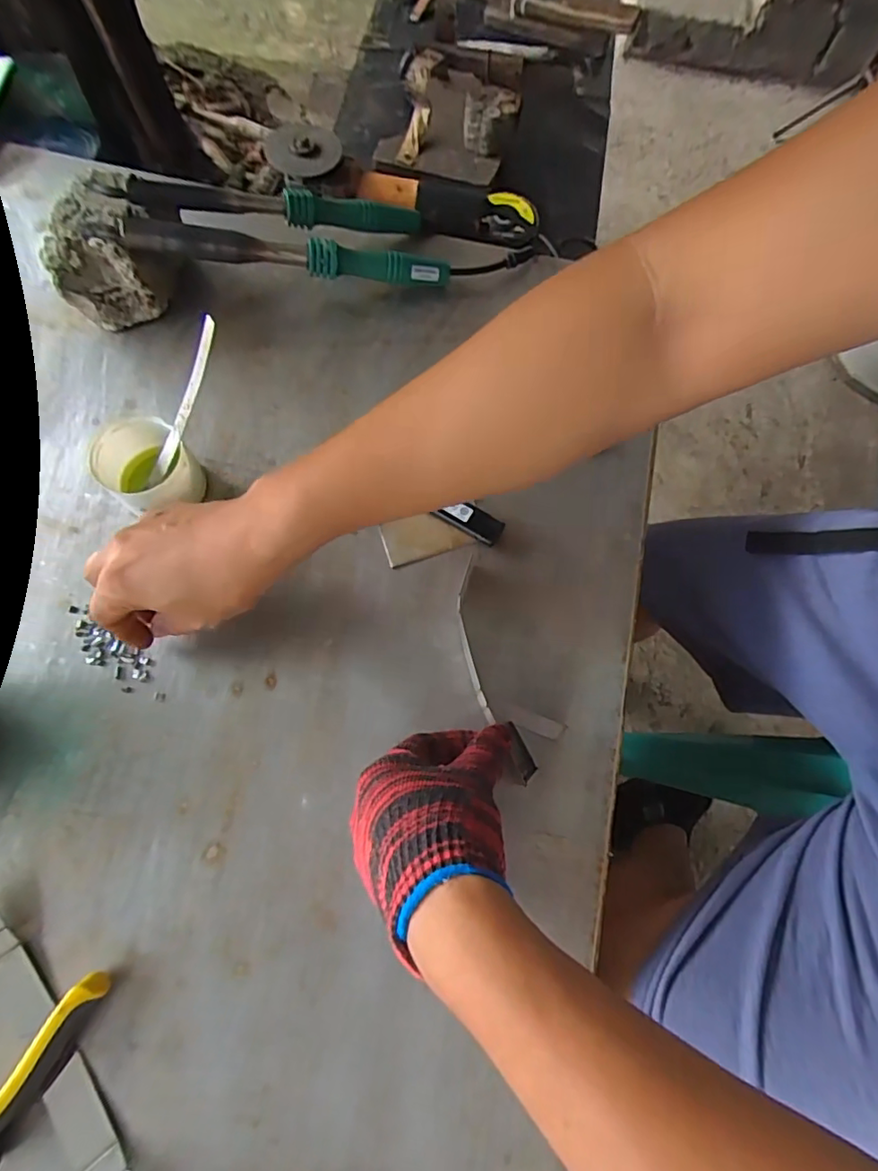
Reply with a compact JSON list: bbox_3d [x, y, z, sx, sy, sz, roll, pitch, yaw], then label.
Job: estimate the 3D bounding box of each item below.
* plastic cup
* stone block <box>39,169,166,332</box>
[{"bbox_3d":[-0.217,-0.085,0.423,0.071,0.051,0.061,33,74,9],"label":"plastic cup"},{"bbox_3d":[-0.282,-0.283,0.473,0.083,0.077,0.094,-12,72,-6],"label":"stone block"}]

